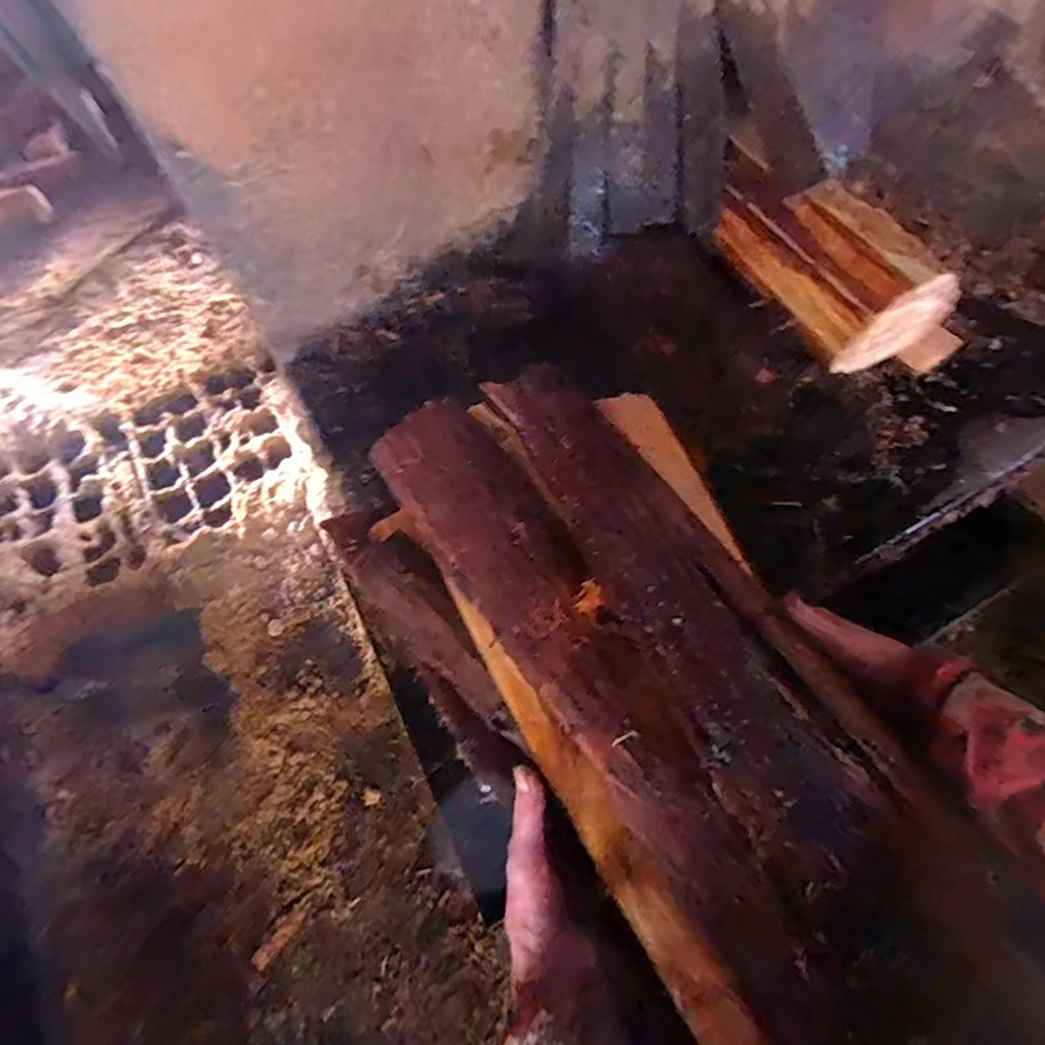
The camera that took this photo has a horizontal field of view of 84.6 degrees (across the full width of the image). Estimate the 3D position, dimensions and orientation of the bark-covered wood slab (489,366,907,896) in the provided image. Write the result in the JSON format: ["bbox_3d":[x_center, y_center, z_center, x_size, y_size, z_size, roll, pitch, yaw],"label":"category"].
[{"bbox_3d":[0.112,0.037,0.446,0.118,0.049,0.411,-28,68,-12],"label":"bark-covered wood slab"}]

